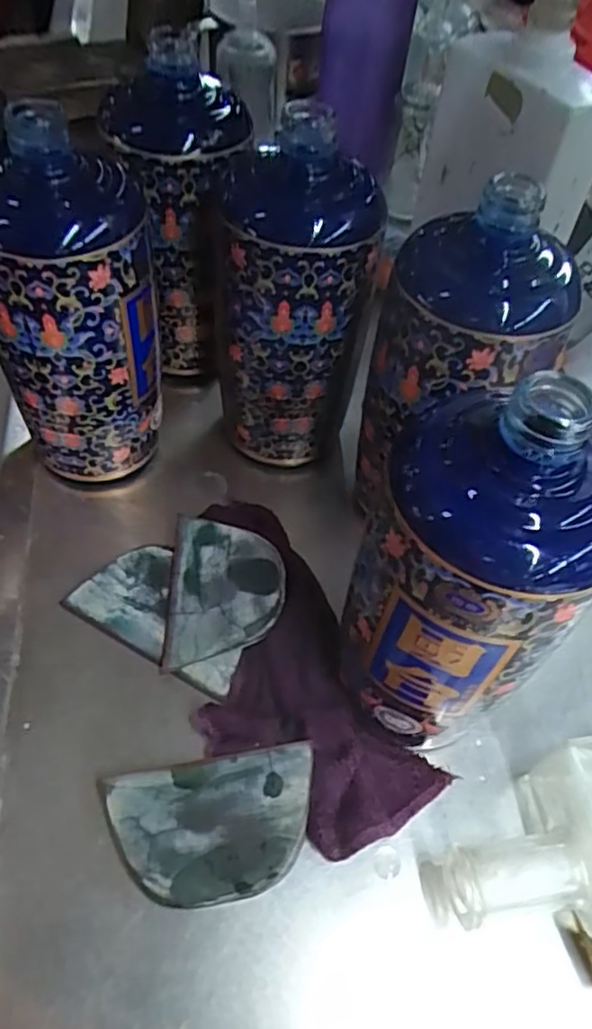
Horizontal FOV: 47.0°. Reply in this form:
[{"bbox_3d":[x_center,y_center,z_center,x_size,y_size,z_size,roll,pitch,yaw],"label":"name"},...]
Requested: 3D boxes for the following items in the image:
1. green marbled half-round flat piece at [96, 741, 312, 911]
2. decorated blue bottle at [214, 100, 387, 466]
[{"bbox_3d":[-0.035,0.133,0.288,0.087,0.014,0.054,-8,55,-7],"label":"green marbled half-round flat piece"},{"bbox_3d":[-0.005,-0.111,0.369,0.082,0.167,0.081,-8,55,-7],"label":"decorated blue bottle"}]

